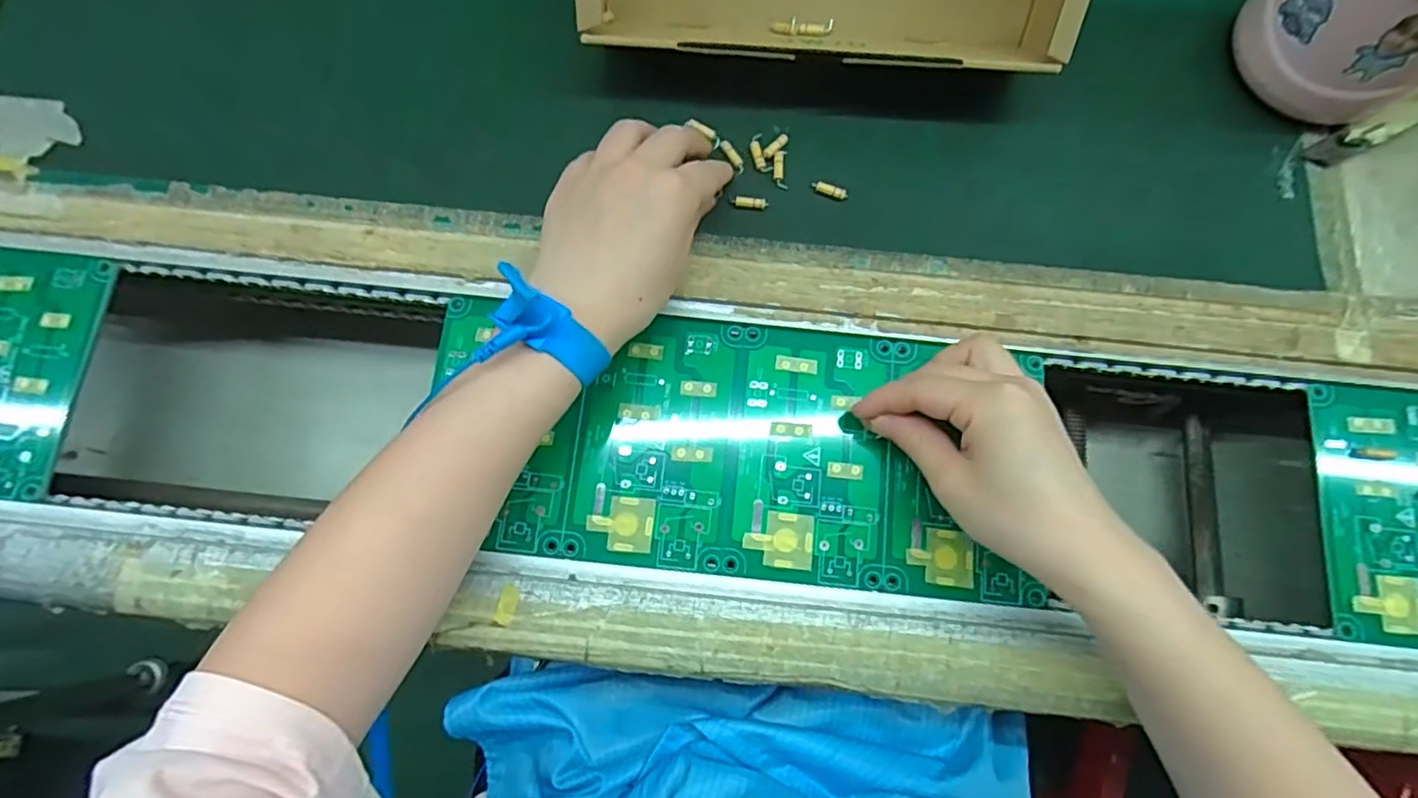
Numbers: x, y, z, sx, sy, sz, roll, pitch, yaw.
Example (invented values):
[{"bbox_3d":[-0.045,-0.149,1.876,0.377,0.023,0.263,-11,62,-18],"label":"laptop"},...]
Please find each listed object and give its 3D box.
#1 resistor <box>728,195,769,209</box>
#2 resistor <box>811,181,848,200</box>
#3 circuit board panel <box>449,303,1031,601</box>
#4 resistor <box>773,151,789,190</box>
[{"bbox_3d":[0.023,-0.113,0.363,0.022,0.004,0.006,6,79,1],"label":"resistor"},{"bbox_3d":[0.070,-0.120,0.365,0.022,0.004,0.006,19,80,3],"label":"resistor"},{"bbox_3d":[0.012,0.026,0.346,0.318,0.005,0.138,5,79,1],"label":"circuit board panel"},{"bbox_3d":[0.041,-0.133,0.368,0.008,0.004,0.023,-1,79,-1],"label":"resistor"}]

